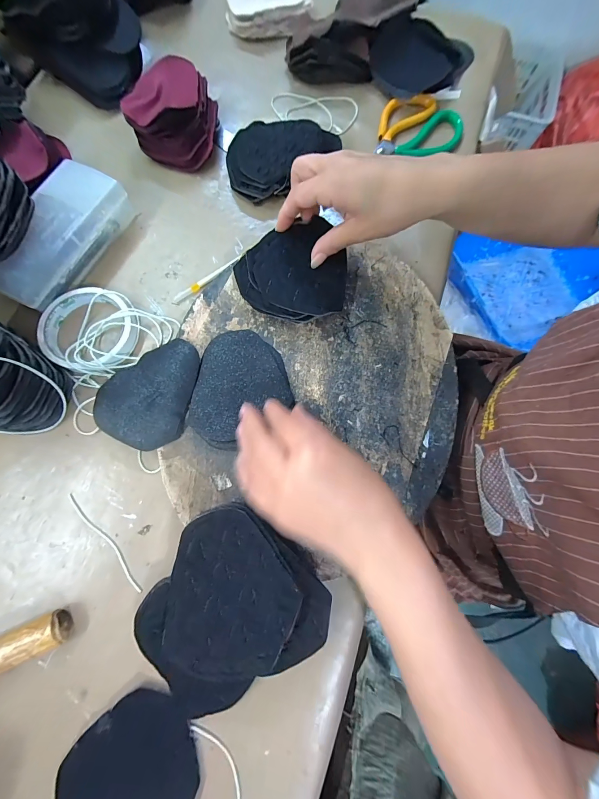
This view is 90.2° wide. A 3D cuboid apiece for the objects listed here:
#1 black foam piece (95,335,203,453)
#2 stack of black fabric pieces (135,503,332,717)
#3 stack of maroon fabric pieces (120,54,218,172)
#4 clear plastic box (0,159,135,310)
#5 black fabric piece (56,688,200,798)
[{"bbox_3d":[-0.147,-0.008,0.290,0.086,0.016,0.105,11,76,3],"label":"black foam piece"},{"bbox_3d":[-0.055,0.173,0.236,0.128,0.039,0.147,34,78,8],"label":"stack of black fabric pieces"},{"bbox_3d":[-0.153,-0.350,0.370,0.099,0.051,0.116,7,76,2],"label":"stack of maroon fabric pieces"},{"bbox_3d":[-0.256,-0.172,0.321,0.066,0.058,0.158,28,77,7],"label":"clear plastic box"},{"bbox_3d":[-0.131,0.283,0.226,0.096,0.005,0.091,0,75,0],"label":"black fabric piece"}]

